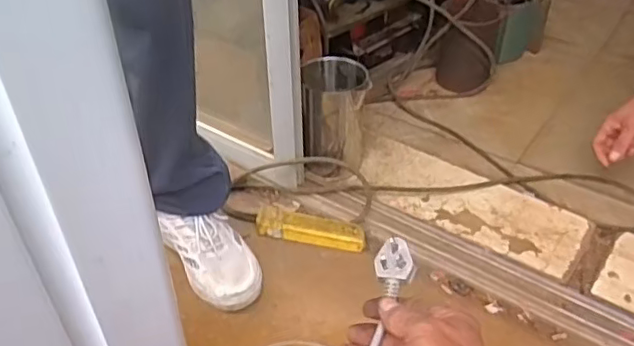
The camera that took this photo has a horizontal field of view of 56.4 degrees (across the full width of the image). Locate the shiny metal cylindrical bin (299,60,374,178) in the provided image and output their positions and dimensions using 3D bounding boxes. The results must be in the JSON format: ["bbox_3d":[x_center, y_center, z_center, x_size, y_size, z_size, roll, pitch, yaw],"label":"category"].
[{"bbox_3d":[0.034,-0.103,1.152,0.118,0.215,0.127,-2,38,-1],"label":"shiny metal cylindrical bin"}]

